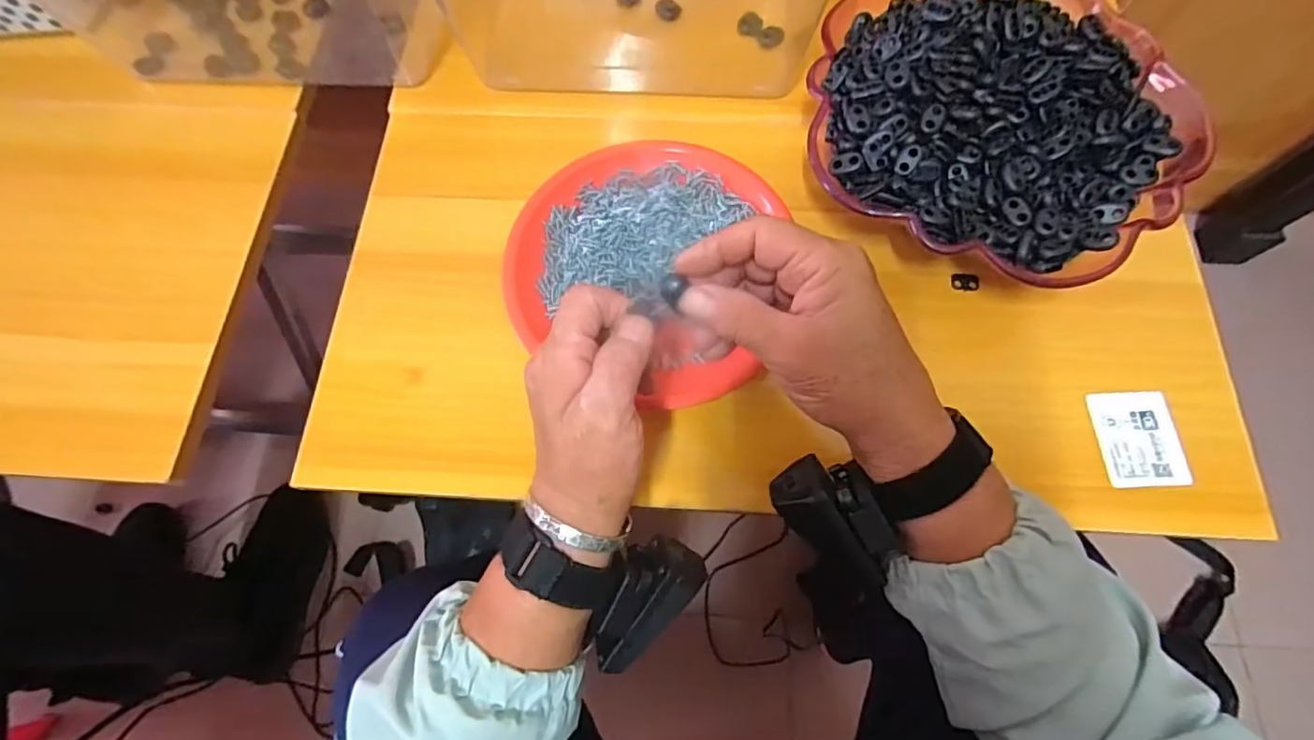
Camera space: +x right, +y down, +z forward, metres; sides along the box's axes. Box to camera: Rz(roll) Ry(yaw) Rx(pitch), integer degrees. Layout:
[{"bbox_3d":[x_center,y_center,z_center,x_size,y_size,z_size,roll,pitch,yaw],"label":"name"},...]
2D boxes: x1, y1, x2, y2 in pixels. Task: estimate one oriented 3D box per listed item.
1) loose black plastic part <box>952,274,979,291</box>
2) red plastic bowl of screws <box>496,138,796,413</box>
[{"bbox_3d":[0.215,-0.061,0.396,0.018,0.004,0.013,3,70,2],"label":"loose black plastic part"},{"bbox_3d":[-0.012,-0.072,0.392,0.173,0.029,0.190,0,70,1],"label":"red plastic bowl of screws"}]

